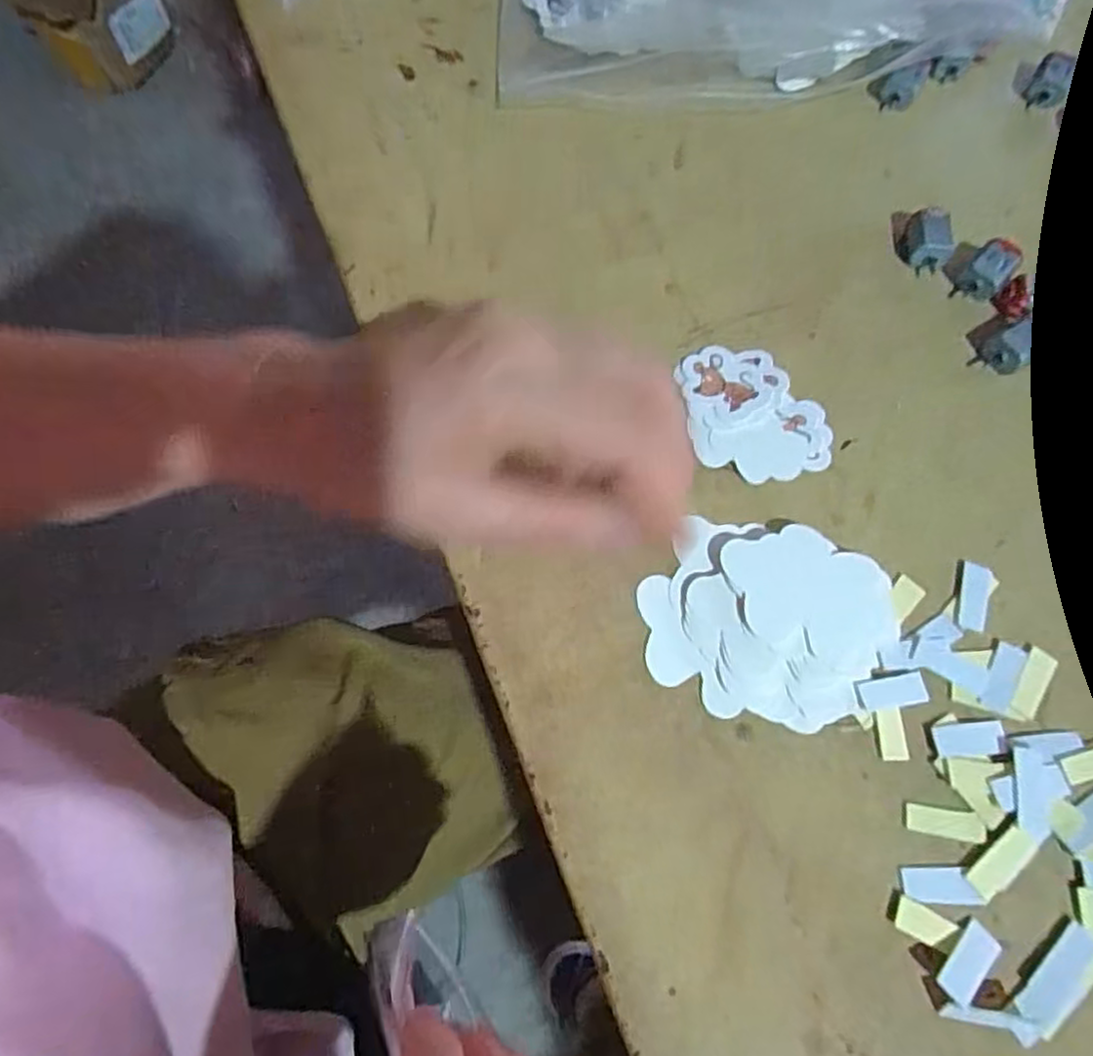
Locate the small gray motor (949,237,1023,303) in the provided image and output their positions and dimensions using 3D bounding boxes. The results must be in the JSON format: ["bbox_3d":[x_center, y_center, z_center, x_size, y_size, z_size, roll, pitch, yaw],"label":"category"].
[{"bbox_3d":[0.213,-0.124,0.342,0.019,0.020,0.027,40,71,13],"label":"small gray motor"}]

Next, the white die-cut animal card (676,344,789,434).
[{"bbox_3d":[0.086,-0.066,0.320,0.044,0.004,0.044,-28,69,-11],"label":"white die-cut animal card"}]

